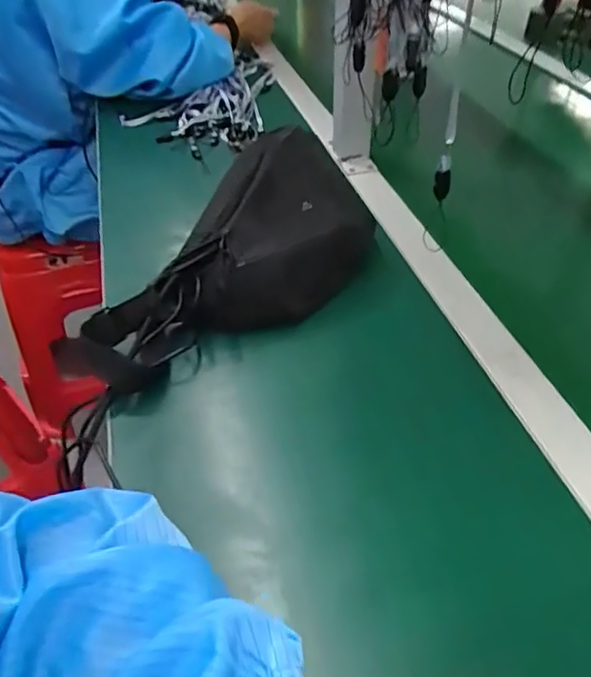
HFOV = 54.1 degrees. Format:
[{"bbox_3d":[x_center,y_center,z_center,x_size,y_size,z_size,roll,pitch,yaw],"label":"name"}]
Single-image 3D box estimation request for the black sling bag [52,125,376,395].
[{"bbox_3d":[-0.054,-0.064,0.515,0.307,0.093,0.117,-40,53,-19],"label":"black sling bag"}]

